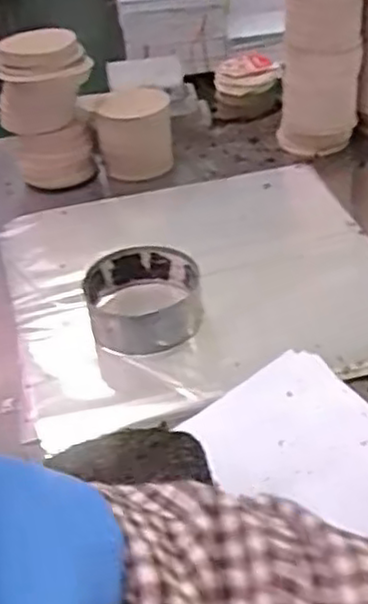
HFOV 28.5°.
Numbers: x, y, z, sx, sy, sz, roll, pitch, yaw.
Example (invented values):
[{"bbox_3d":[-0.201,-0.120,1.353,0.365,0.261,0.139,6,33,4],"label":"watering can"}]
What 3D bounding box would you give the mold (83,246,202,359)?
[{"bbox_3d":[-0.062,-0.003,1.149,0.185,0.079,0.179,-12,38,-7],"label":"mold"}]

